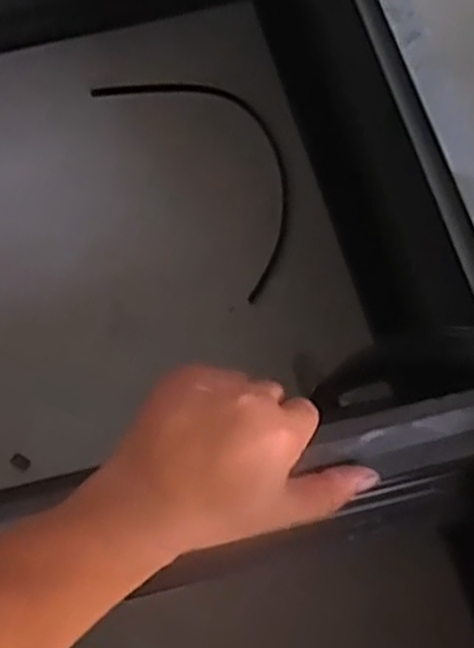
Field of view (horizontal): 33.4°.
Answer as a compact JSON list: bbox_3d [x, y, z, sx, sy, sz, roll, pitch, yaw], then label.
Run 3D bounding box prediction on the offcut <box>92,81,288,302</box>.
[{"bbox_3d":[-0.023,-0.202,0.961,0.147,0.014,0.354,-33,70,-10],"label":"offcut"}]

